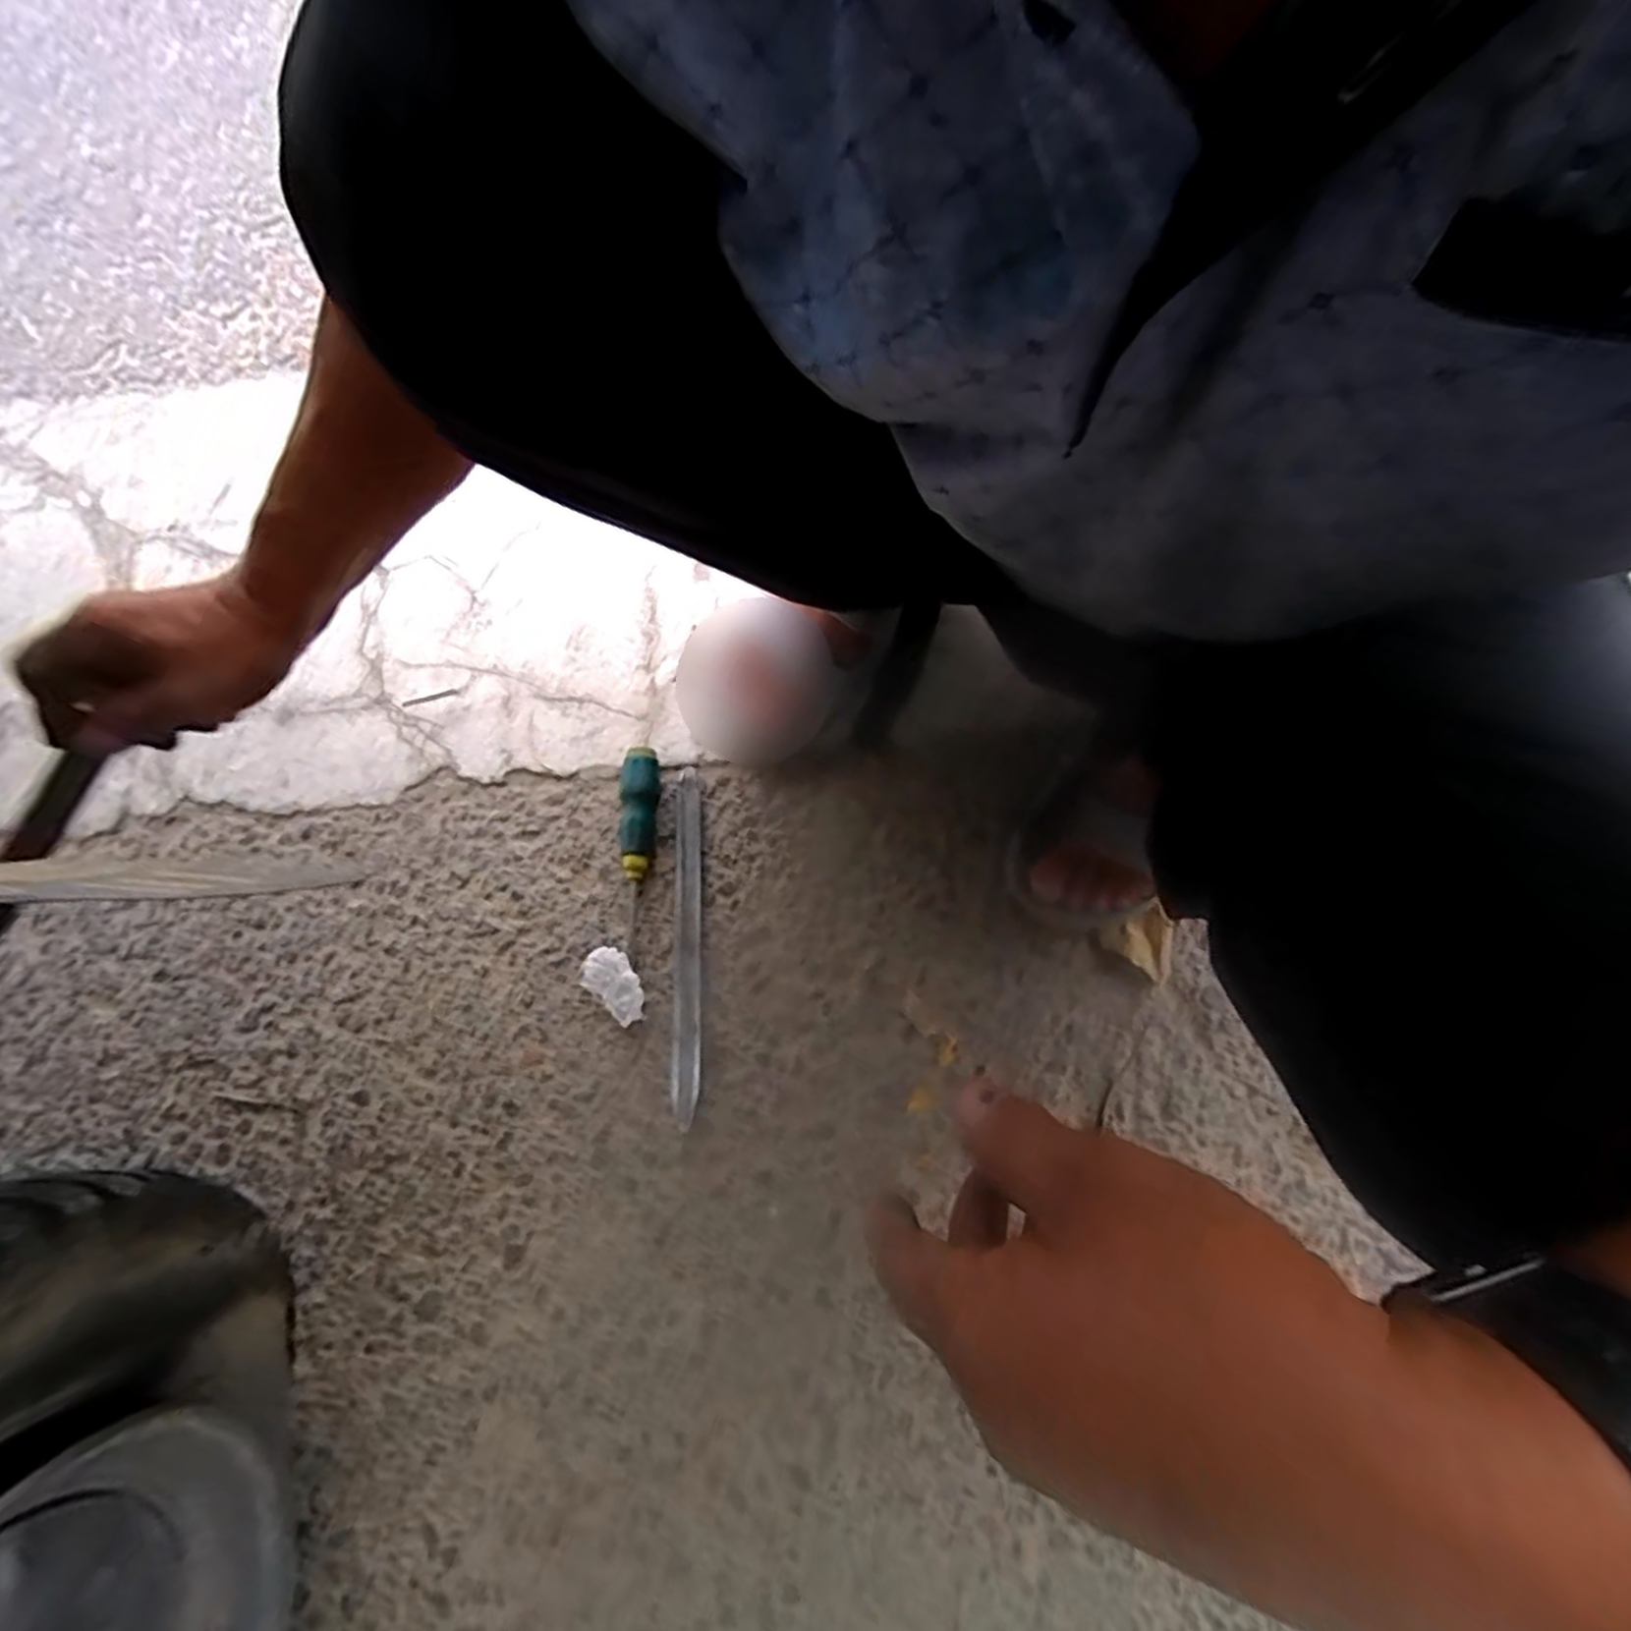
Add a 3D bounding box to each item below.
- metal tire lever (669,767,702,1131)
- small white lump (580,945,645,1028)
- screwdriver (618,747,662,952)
[{"bbox_3d":[-0.097,0.090,0.551,0.020,0.014,0.260,-1,73,-1],"label":"metal tire lever"},{"bbox_3d":[-0.149,0.124,0.540,0.060,0.013,0.035,39,76,11],"label":"small white lump"},{"bbox_3d":[-0.137,0.022,0.558,0.029,0.029,0.146,-2,73,-1],"label":"screwdriver"}]

